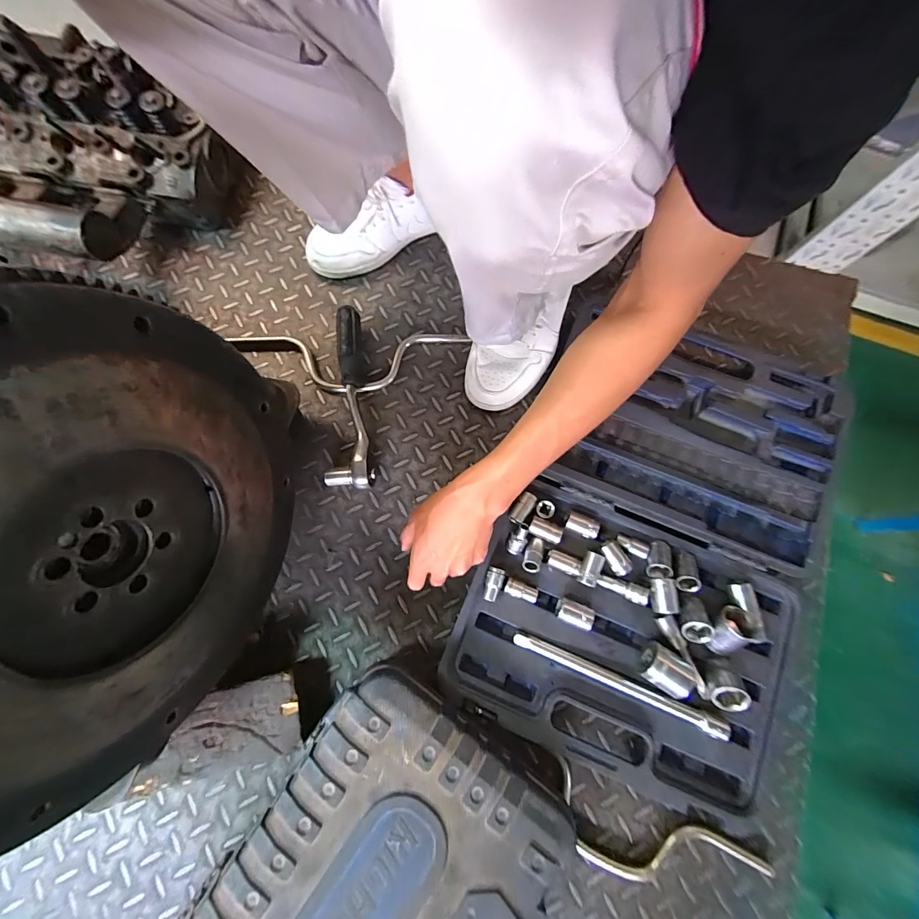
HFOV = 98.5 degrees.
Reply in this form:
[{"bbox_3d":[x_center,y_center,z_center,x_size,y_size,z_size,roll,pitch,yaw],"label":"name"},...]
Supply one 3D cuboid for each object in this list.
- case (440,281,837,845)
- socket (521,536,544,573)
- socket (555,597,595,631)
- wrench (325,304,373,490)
[{"bbox_3d":[0.238,0.100,0.494,0.378,0.052,0.526,21,77,4],"label":"case"},{"bbox_3d":[0.091,0.115,0.482,0.022,0.017,0.043,21,51,4],"label":"socket"},{"bbox_3d":[0.136,0.182,0.468,0.039,0.020,0.026,22,78,3],"label":"socket"},{"bbox_3d":[-0.145,-0.084,0.534,0.058,0.050,0.242,-1,77,-1],"label":"wrench"}]

